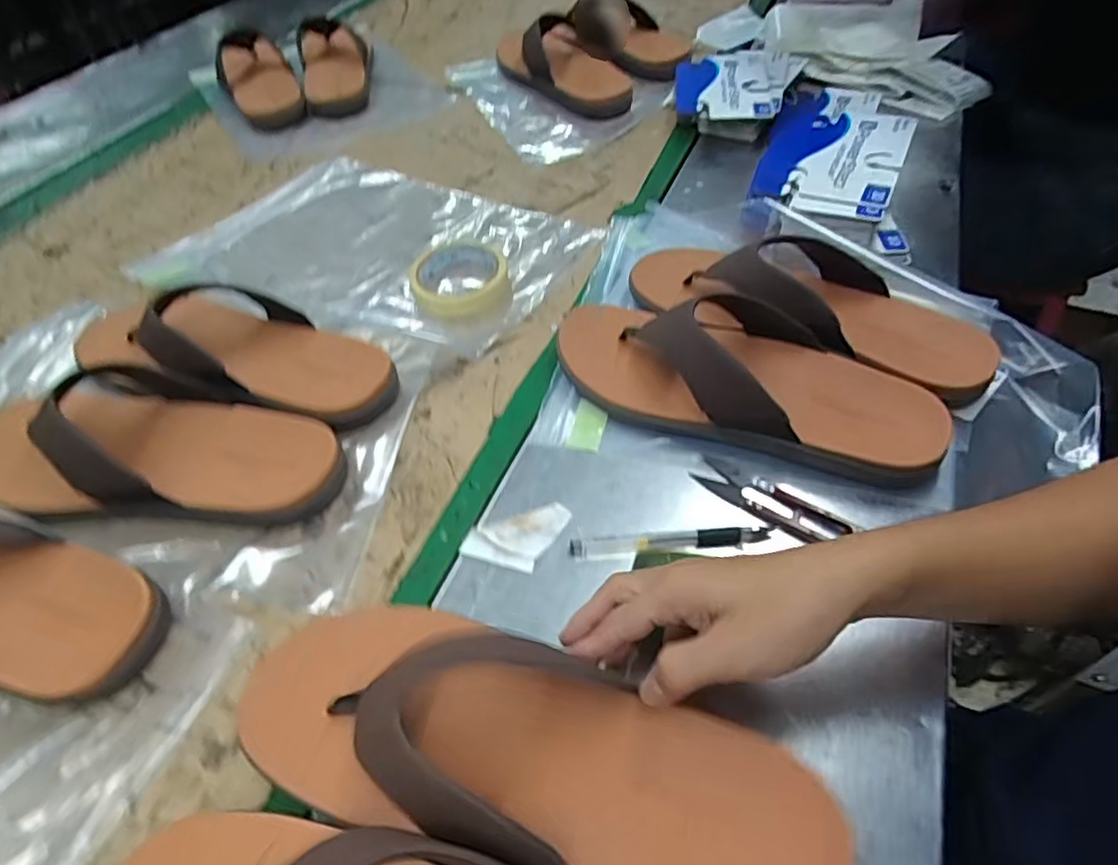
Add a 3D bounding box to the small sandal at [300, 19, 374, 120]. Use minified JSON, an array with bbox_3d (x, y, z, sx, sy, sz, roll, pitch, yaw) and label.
[{"bbox_3d":[-0.344,-0.569,0.969,0.106,0.066,0.251,-15,49,-7],"label":"small sandal"}]

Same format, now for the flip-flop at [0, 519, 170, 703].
[{"bbox_3d":[-0.389,0.098,0.398,0.279,0.068,0.088,7,50,12],"label":"flip-flop"}]

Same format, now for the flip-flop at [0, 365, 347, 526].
[{"bbox_3d":[-0.315,0.008,0.468,0.302,0.071,0.114,6,50,10],"label":"flip-flop"}]

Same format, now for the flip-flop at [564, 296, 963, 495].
[{"bbox_3d":[0.135,-0.047,0.472,0.286,0.068,0.110,17,53,19],"label":"flip-flop"}]

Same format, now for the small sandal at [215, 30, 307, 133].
[{"bbox_3d":[-0.462,-0.541,0.963,0.097,0.058,0.276,-24,51,-15],"label":"small sandal"}]

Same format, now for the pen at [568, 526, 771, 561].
[{"bbox_3d":[0.073,0.071,0.417,0.130,0.005,0.010,-5,49,2],"label":"pen"}]

